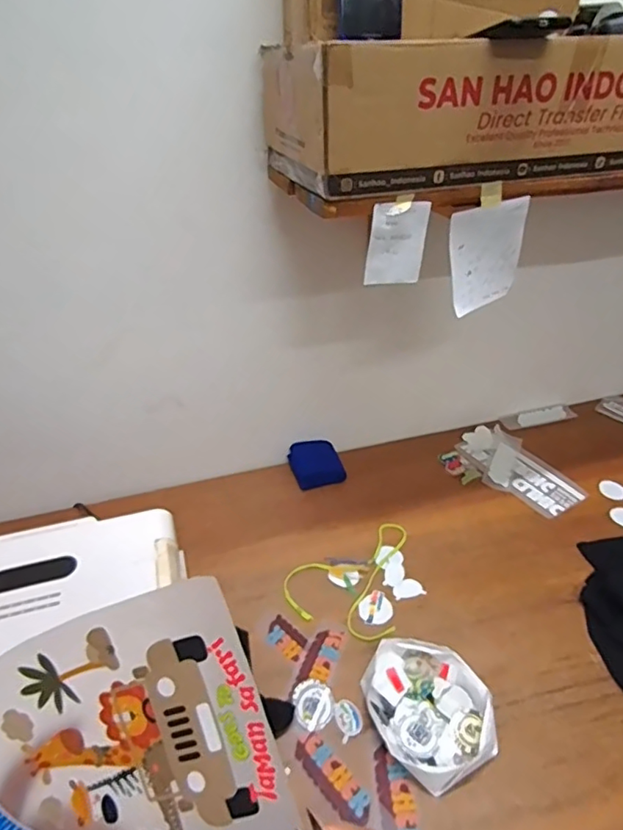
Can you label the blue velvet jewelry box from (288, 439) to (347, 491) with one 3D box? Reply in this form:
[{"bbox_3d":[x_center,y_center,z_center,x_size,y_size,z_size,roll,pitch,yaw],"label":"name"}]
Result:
[{"bbox_3d":[0.011,0.109,1.211,0.108,0.037,0.121,-12,37,-15],"label":"blue velvet jewelry box"}]

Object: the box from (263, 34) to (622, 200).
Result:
[{"bbox_3d":[0.267,-0.447,0.771,0.620,0.146,0.273,-12,37,-13],"label":"box"}]

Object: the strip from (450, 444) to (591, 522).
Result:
[{"bbox_3d":[0.467,0.124,1.218,0.133,0.008,0.271,-23,41,-28],"label":"strip"}]

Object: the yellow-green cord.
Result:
[{"bbox_3d":[0.063,0.287,1.004,0.201,0.004,0.261,7,37,11],"label":"yellow-green cord"}]

